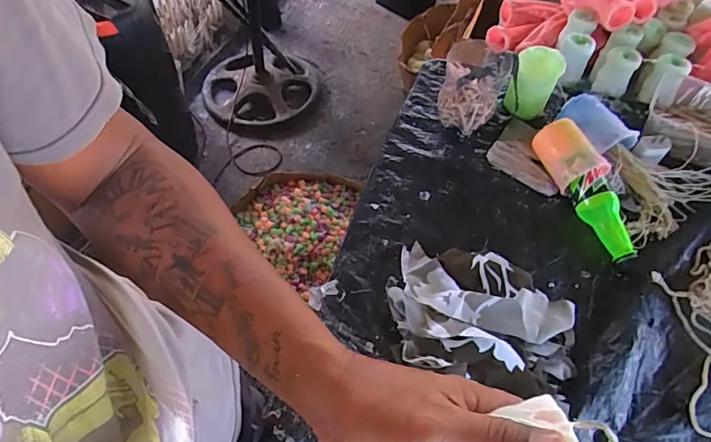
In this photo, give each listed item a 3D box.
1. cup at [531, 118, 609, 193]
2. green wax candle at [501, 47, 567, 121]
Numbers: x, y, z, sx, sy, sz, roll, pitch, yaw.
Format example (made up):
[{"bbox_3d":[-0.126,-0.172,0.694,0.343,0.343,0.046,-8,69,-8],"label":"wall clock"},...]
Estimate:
[{"bbox_3d":[0.314,-0.094,0.697,0.062,0.075,0.102,-18,58,-14],"label":"cup"},{"bbox_3d":[0.288,-0.219,0.760,0.065,0.106,0.071,29,59,17],"label":"green wax candle"}]

